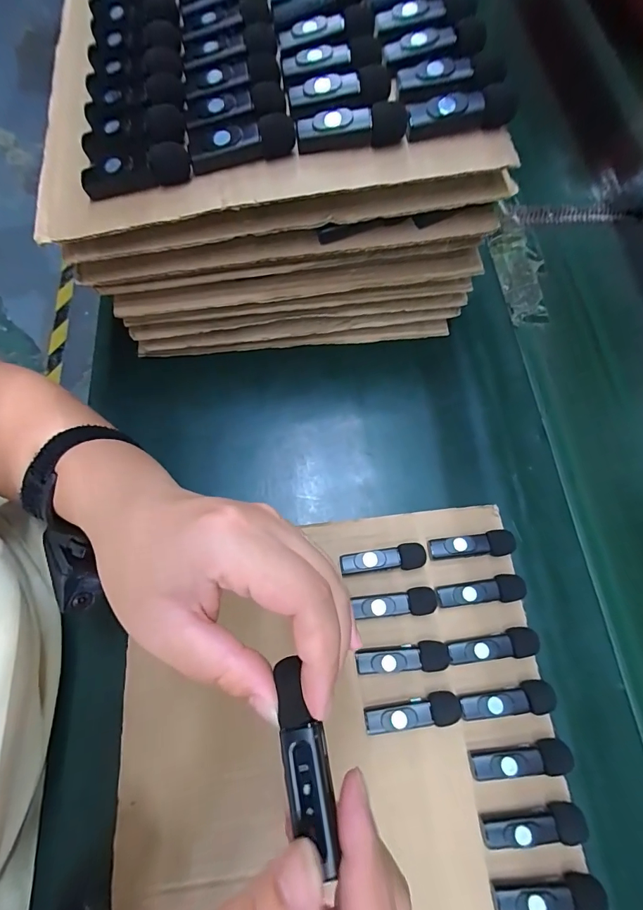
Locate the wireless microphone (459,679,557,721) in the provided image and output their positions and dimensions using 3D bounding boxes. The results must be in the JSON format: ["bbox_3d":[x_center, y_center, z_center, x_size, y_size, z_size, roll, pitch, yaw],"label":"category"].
[{"bbox_3d":[0.126,0.169,0.272,0.061,0.018,0.018,-5,70,-4],"label":"wireless microphone"}]

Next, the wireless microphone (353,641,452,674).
[{"bbox_3d":[0.058,0.145,0.280,0.064,0.015,0.019,-5,70,-4],"label":"wireless microphone"}]

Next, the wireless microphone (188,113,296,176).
[{"bbox_3d":[-0.047,-0.186,0.236,0.063,0.019,0.016,-12,71,-6],"label":"wireless microphone"}]

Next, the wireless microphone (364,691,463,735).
[{"bbox_3d":[0.062,0.177,0.271,0.064,0.016,0.019,-9,71,-5],"label":"wireless microphone"}]

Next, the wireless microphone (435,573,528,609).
[{"bbox_3d":[0.118,0.103,0.297,0.064,0.016,0.018,-7,70,-5],"label":"wireless microphone"}]

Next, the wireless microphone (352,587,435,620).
[{"bbox_3d":[0.054,0.111,0.294,0.060,0.015,0.018,-6,70,-4],"label":"wireless microphone"}]

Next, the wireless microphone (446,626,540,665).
[{"bbox_3d":[0.123,0.137,0.284,0.063,0.015,0.018,-6,70,-4],"label":"wireless microphone"}]

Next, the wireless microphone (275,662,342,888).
[{"bbox_3d":[-0.006,0.108,0.141,0.017,0.006,0.062,-14,69,-7],"label":"wireless microphone"}]

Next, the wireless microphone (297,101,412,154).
[{"bbox_3d":[0.019,-0.195,0.235,0.064,0.020,0.016,-5,70,-4],"label":"wireless microphone"}]

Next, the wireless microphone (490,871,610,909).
[{"bbox_3d":[0.137,0.266,0.237,0.064,0.016,0.016,-6,70,-4],"label":"wireless microphone"}]

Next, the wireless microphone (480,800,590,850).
[{"bbox_3d":[0.134,0.235,0.250,0.063,0.018,0.016,-6,70,-4],"label":"wireless microphone"}]

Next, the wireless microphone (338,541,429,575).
[{"bbox_3d":[0.047,0.082,0.304,0.064,0.016,0.019,-10,71,-5],"label":"wireless microphone"}]

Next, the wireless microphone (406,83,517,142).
[{"bbox_3d":[0.082,-0.202,0.232,0.059,0.021,0.016,1,70,-2],"label":"wireless microphone"}]

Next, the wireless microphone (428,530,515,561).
[{"bbox_3d":[0.116,0.072,0.307,0.065,0.016,0.019,-7,70,-5],"label":"wireless microphone"}]

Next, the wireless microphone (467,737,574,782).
[{"bbox_3d":[0.130,0.202,0.262,0.063,0.020,0.016,-6,70,-4],"label":"wireless microphone"}]

